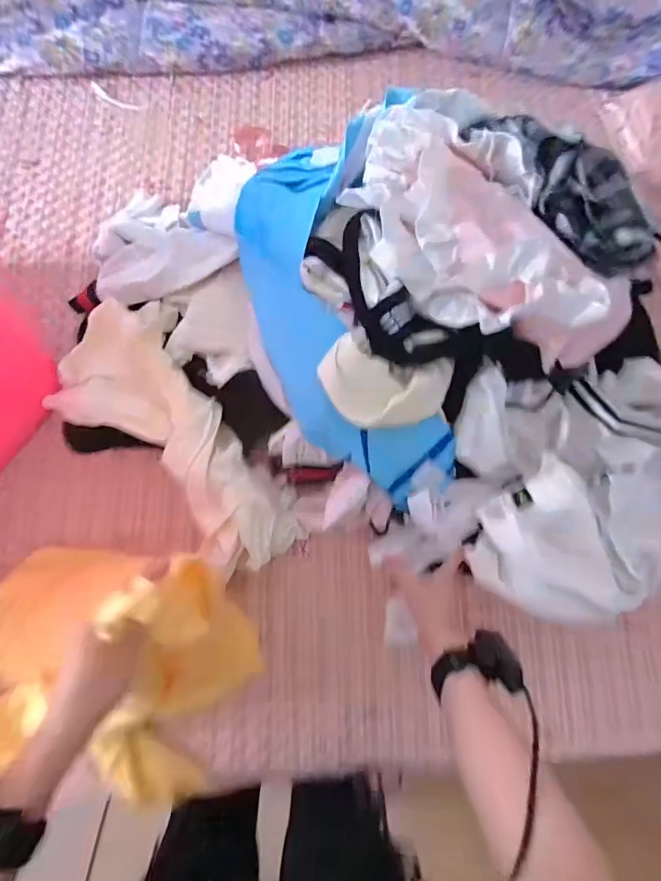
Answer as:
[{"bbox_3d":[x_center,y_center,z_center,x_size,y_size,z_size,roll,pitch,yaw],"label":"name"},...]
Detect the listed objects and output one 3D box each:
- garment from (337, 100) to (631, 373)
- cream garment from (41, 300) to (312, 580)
[{"bbox_3d":[0.200,-0.235,0.529,0.400,0.100,0.202,38,77,3],"label":"garment"},{"bbox_3d":[-0.221,0.013,0.602,0.207,0.086,0.408,-33,83,-12],"label":"cream garment"}]

